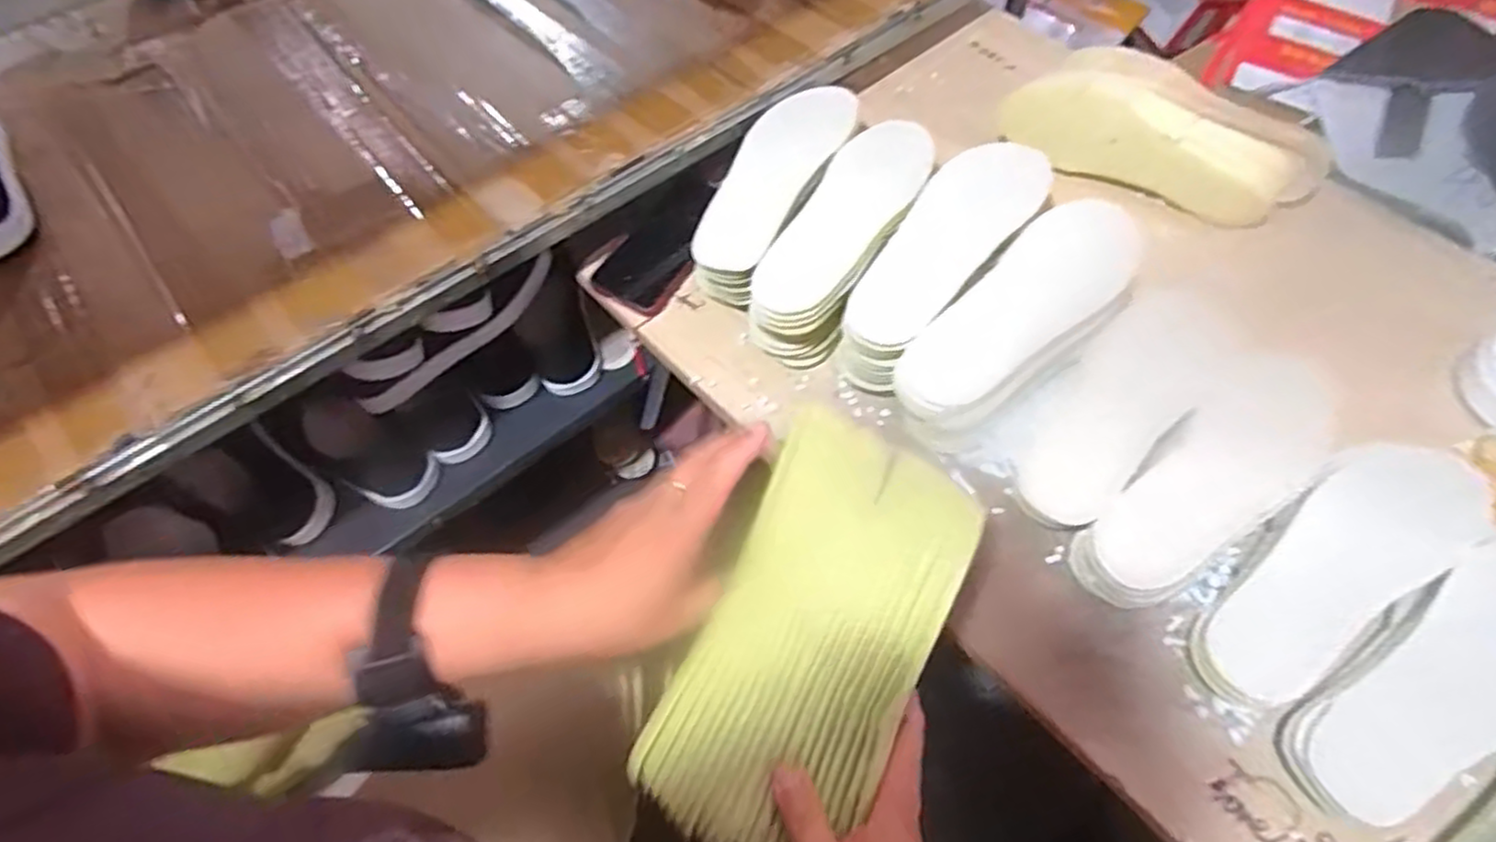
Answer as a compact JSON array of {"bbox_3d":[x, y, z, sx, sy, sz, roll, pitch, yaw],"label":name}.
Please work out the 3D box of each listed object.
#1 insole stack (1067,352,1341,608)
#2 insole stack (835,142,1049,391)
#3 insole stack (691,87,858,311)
[{"bbox_3d":[0.342,0.040,0.535,0.242,0.026,0.078,-41,71,-8],"label":"insole stack"},{"bbox_3d":[0.164,-0.136,0.637,0.081,0.088,0.253,34,67,17],"label":"insole stack"},{"bbox_3d":[0.023,-0.217,0.692,0.084,0.070,0.245,27,65,14],"label":"insole stack"}]

